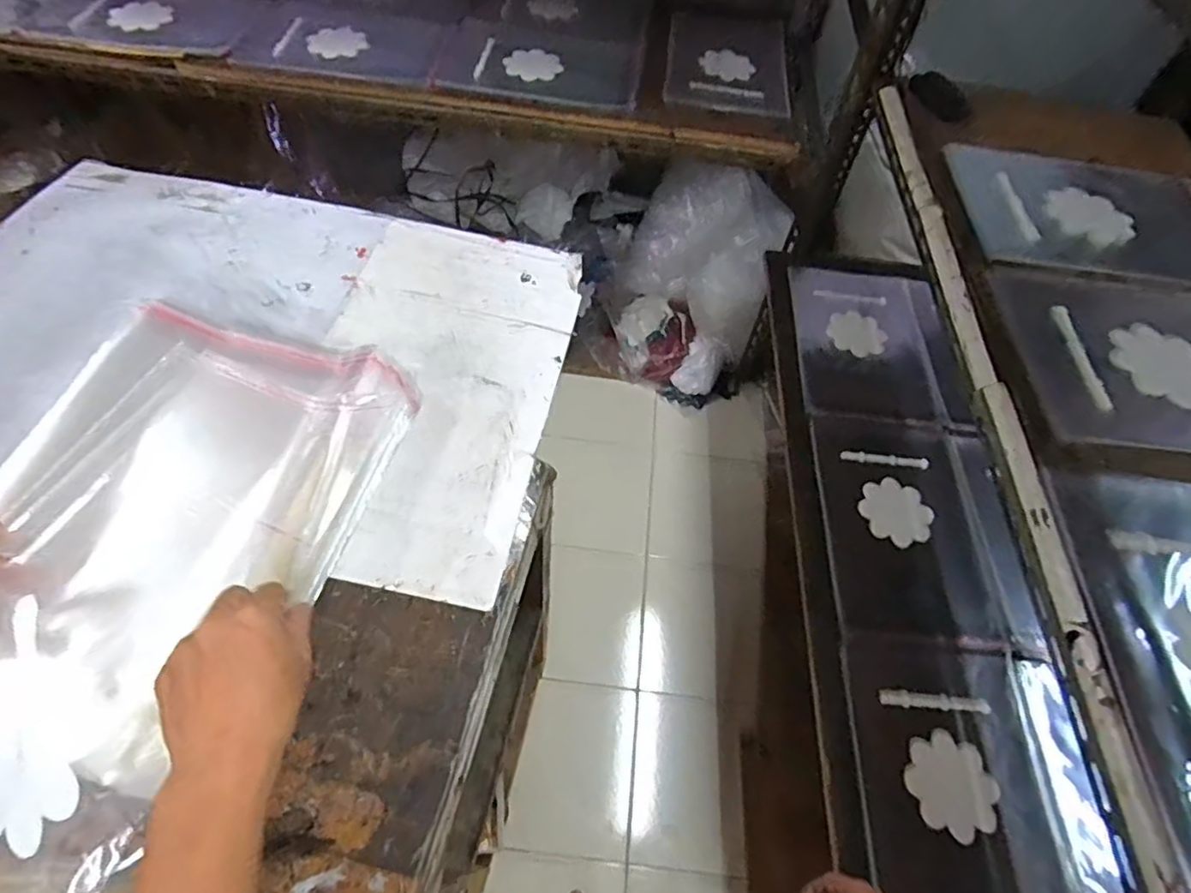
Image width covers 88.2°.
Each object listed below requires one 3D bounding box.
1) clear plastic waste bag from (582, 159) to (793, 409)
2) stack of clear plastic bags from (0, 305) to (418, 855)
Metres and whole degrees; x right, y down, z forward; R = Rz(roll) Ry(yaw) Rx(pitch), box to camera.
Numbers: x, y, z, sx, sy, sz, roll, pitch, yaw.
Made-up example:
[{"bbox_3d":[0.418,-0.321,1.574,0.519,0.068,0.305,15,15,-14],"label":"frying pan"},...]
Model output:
[{"bbox_3d":[0.237,-0.493,1.655,0.468,0.426,0.538,23,59,10],"label":"clear plastic waste bag"},{"bbox_3d":[-0.374,0.069,0.522,0.282,0.053,0.424,16,58,6],"label":"stack of clear plastic bags"}]

